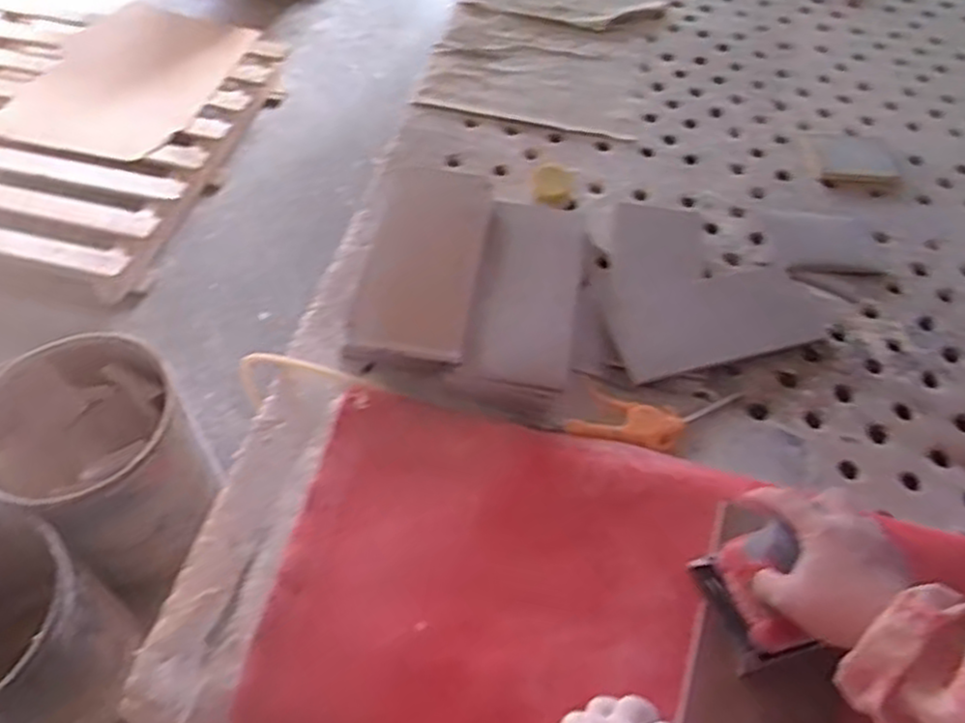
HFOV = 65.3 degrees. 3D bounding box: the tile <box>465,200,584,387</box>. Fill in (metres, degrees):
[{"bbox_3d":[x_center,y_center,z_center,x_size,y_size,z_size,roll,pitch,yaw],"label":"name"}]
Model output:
[{"bbox_3d":[0.056,-0.084,0.896,0.125,0.020,0.254,14,59,-2],"label":"tile"}]

